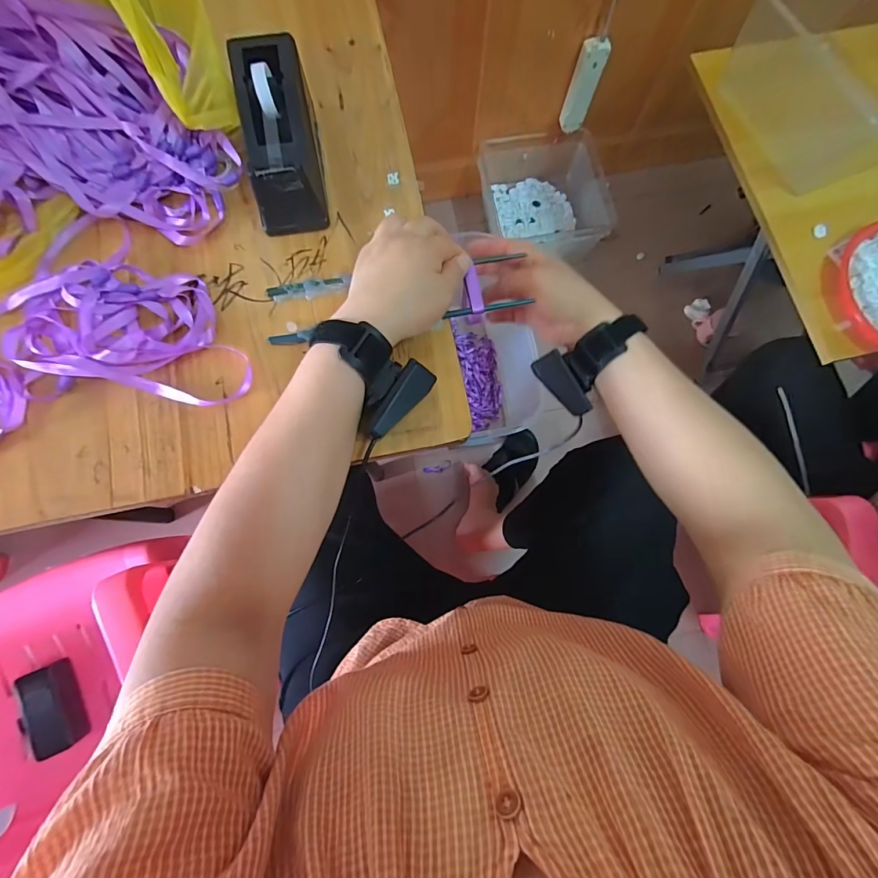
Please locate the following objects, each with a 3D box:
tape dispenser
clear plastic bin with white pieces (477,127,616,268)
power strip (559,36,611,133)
[{"bbox_3d":[-0.139,-0.264,0.374,0.058,0.071,0.149,-9,77,-3],"label":"tape dispenser"},{"bbox_3d":[0.284,-0.630,1.142,0.310,0.135,0.295,-14,78,-4],"label":"clear plastic bin with white pieces"},{"bbox_3d":[0.331,-0.806,0.979,0.060,0.187,0.029,20,78,4],"label":"power strip"}]

